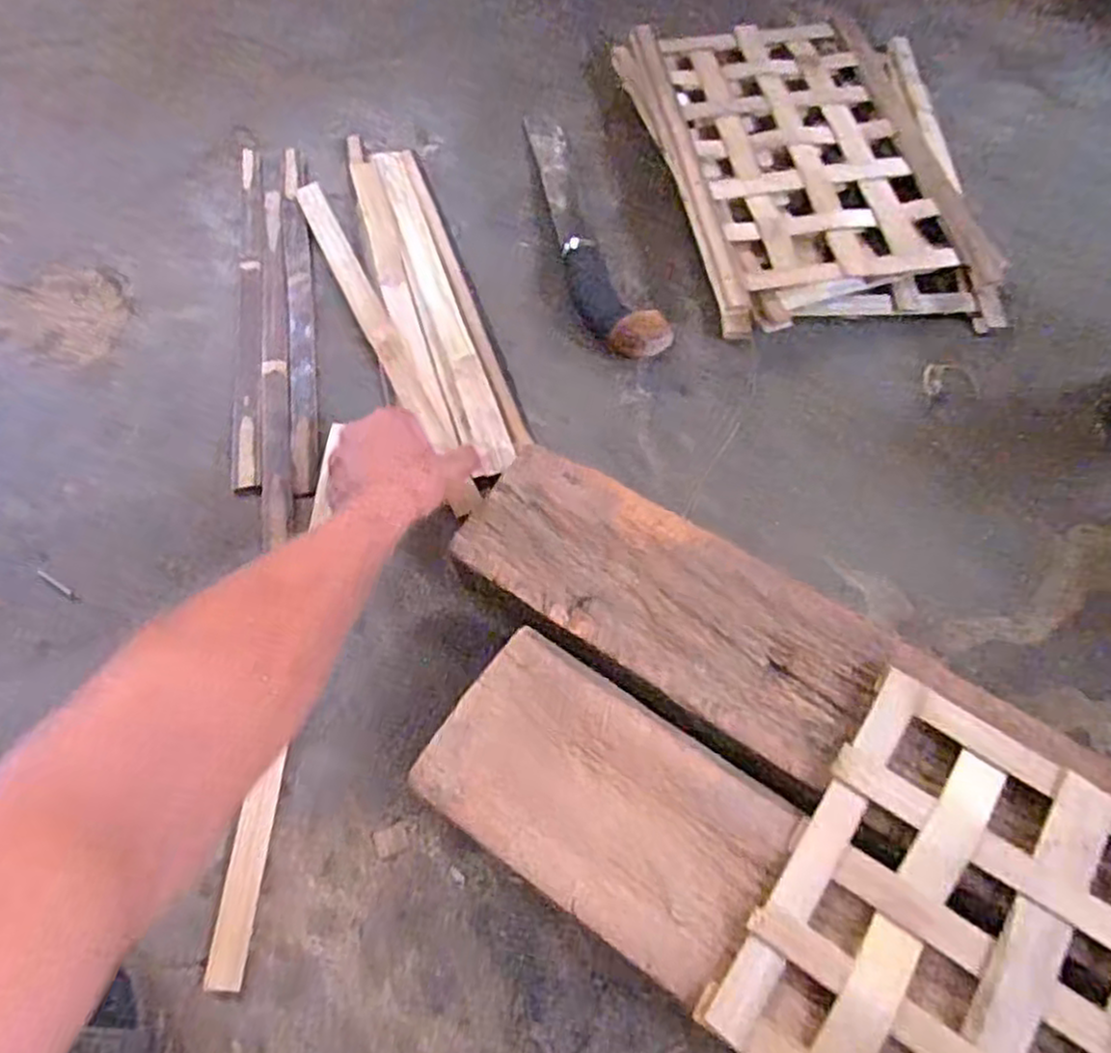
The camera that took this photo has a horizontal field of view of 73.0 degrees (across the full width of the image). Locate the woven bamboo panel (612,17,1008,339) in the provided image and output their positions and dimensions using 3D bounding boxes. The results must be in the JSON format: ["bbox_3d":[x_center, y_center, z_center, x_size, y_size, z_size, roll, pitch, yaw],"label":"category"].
[{"bbox_3d":[0.227,-0.336,0.690,0.281,0.031,0.365,-4,64,0],"label":"woven bamboo panel"}]

